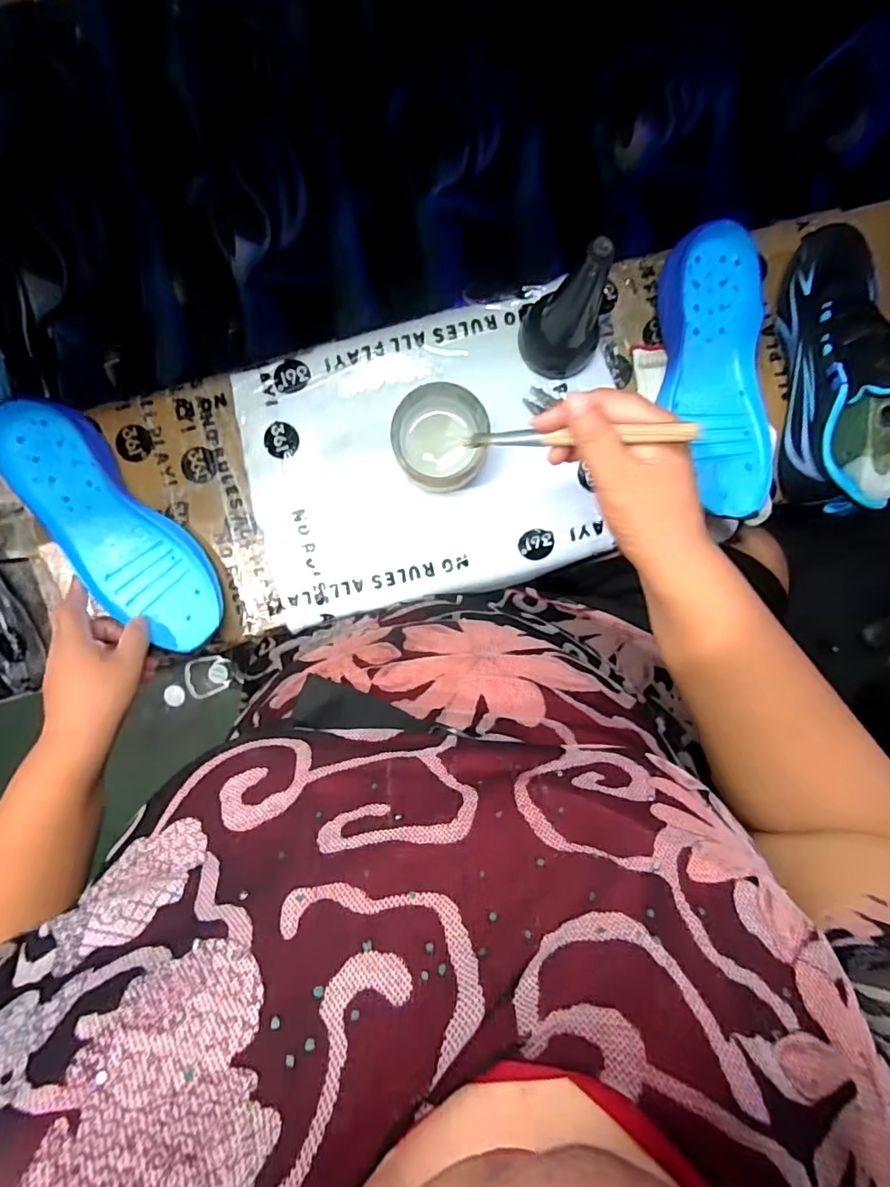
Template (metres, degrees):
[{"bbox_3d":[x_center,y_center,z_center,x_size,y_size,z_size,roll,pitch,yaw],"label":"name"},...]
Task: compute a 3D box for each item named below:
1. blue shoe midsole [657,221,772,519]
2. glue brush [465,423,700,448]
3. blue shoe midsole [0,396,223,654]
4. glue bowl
[{"bbox_3d":[0.235,-0.186,0.467,0.090,0.041,0.241,-6,91,0],"label":"blue shoe midsole"},{"bbox_3d":[0.078,-0.098,0.334,0.150,0.008,0.012,9,91,34],"label":"glue brush"},{"bbox_3d":[-0.302,-0.057,0.478,0.091,0.033,0.254,-38,95,1],"label":"blue shoe midsole"},{"bbox_3d":[-0.004,-0.132,0.461,0.077,0.053,0.079,0,91,0],"label":"glue bowl"}]

